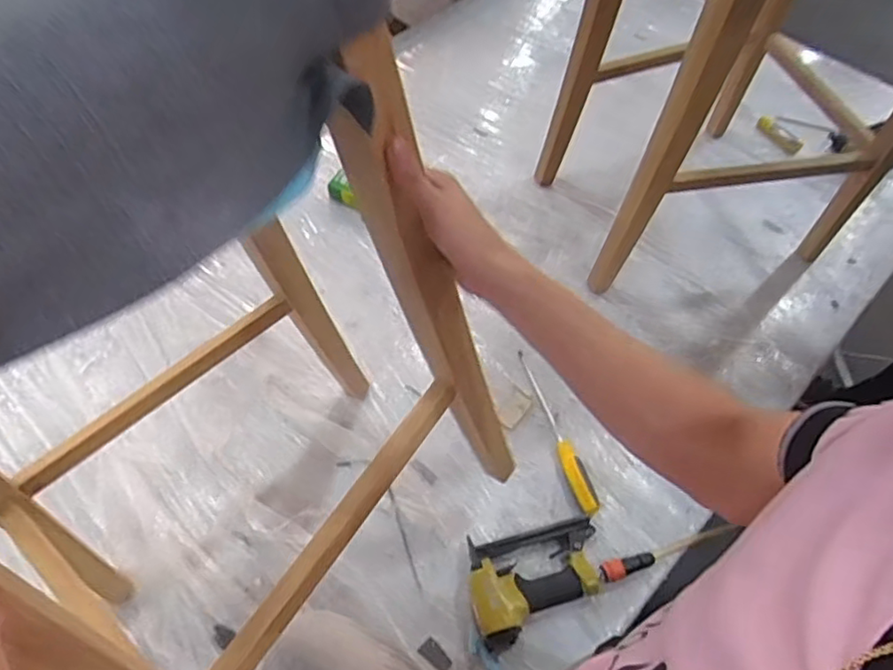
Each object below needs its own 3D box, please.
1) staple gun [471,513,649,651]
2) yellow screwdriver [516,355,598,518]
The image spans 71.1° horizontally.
[{"bbox_3d":[0.134,0.315,0.858,0.232,0.039,0.134,-20,60,-15],"label":"staple gun"},{"bbox_3d":[0.174,0.143,0.985,0.035,0.029,0.283,-13,58,-11],"label":"yellow screwdriver"}]

